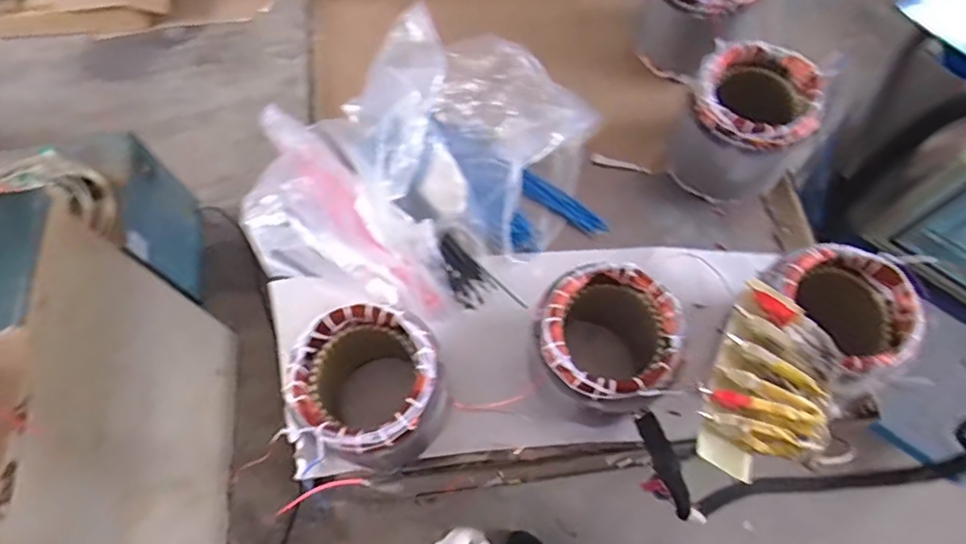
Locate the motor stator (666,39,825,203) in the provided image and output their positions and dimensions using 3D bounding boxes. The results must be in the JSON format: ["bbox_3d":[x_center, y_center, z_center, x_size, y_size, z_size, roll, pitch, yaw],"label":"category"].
[{"bbox_3d":[0.330,-0.185,0.763,0.143,0.173,0.130,0,67,0],"label":"motor stator"}]

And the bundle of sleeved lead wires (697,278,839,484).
[{"bbox_3d":[0.278,0.114,0.537,0.154,0.045,0.175,35,72,-11],"label":"bundle of sleeved lead wires"}]

